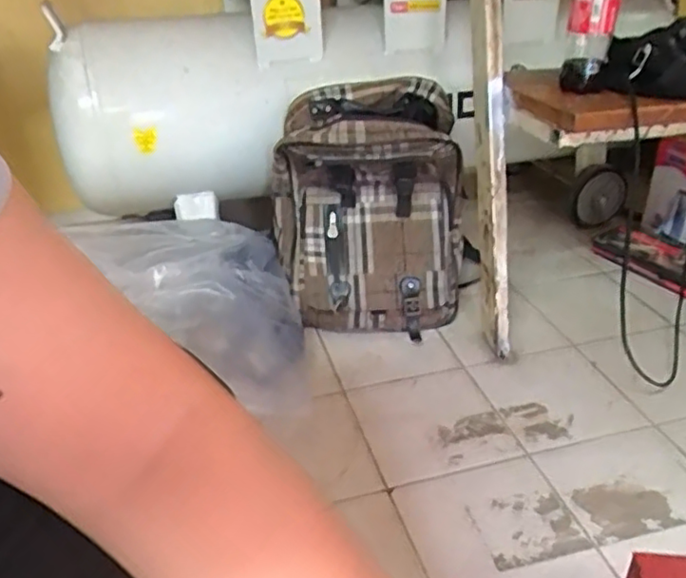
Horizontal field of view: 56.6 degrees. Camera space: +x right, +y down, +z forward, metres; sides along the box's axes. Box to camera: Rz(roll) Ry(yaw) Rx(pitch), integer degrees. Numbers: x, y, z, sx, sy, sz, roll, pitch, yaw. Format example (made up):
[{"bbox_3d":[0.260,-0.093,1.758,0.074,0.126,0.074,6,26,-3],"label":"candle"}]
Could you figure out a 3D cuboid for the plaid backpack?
[{"bbox_3d":[0.032,-0.138,1.074,0.317,0.356,0.215,4,31,9],"label":"plaid backpack"}]

